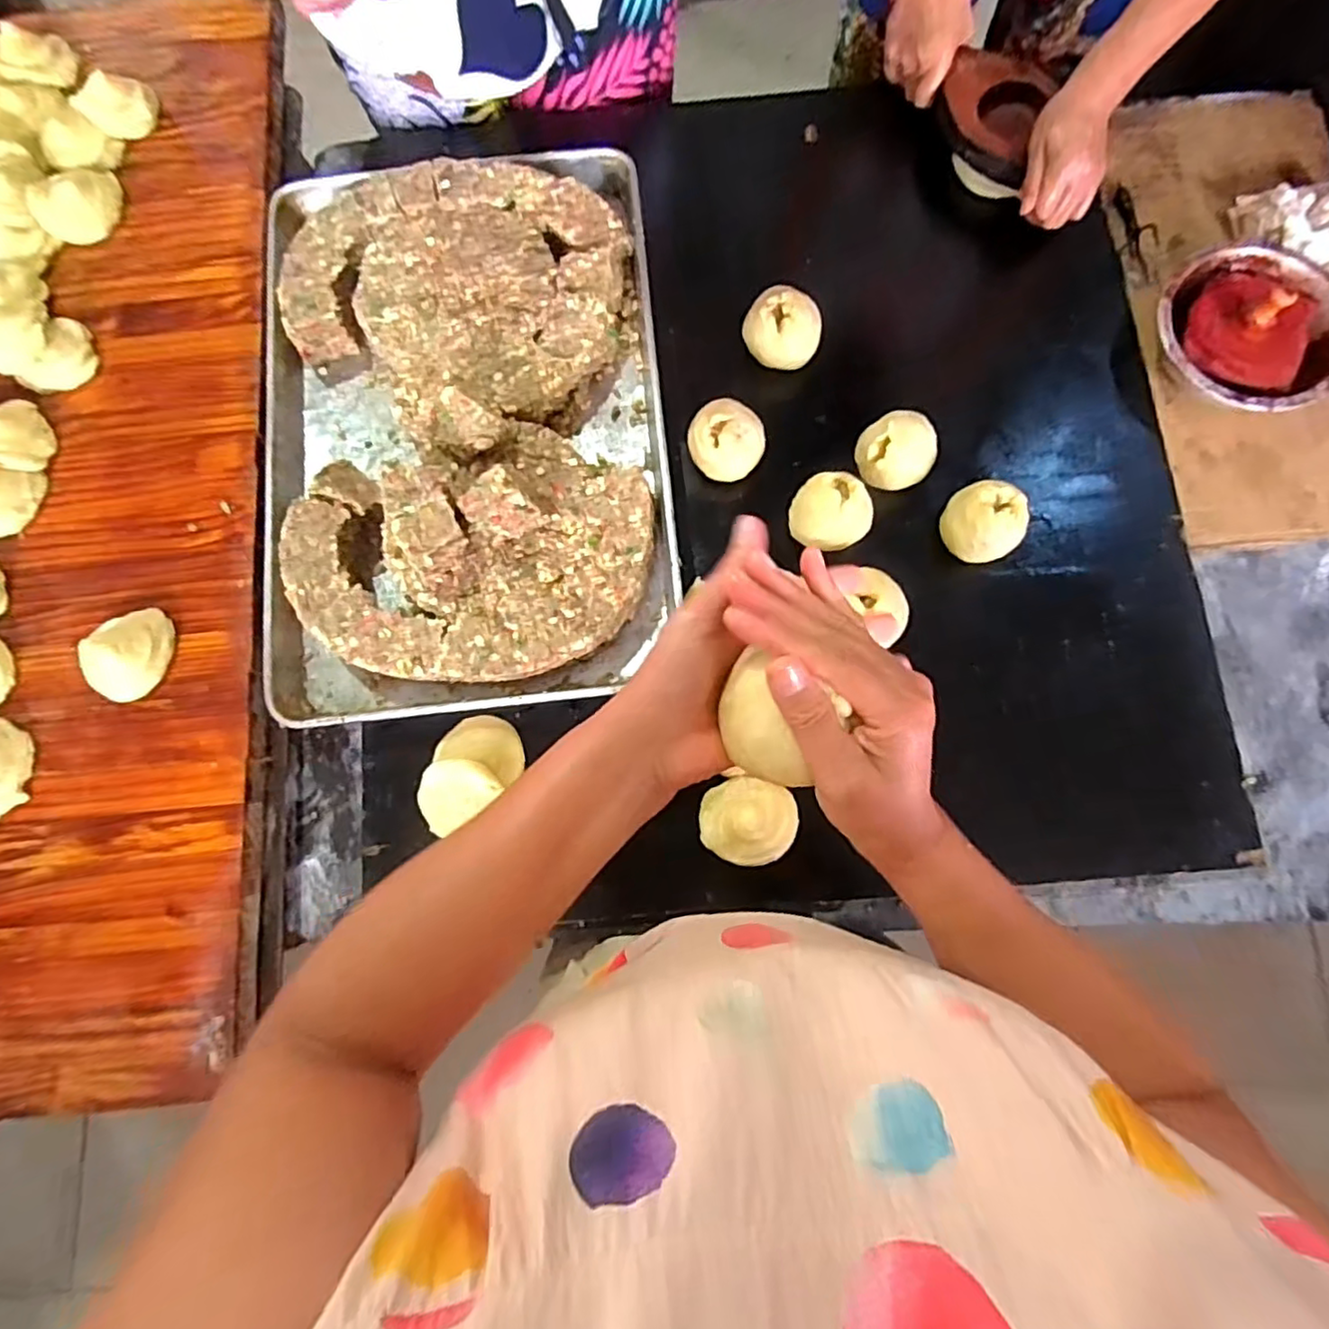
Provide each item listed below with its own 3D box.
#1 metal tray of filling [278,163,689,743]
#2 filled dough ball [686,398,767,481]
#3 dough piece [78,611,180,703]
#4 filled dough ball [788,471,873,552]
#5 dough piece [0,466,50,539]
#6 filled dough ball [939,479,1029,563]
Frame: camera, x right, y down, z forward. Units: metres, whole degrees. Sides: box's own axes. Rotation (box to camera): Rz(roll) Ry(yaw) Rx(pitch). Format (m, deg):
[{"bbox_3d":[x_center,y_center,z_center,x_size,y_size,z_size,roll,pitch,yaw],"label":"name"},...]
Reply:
[{"bbox_3d":[-0.204,-0.253,0.648,0.394,0.119,0.571,-6,80,-1],"label":"metal tray of filling"},{"bbox_3d":[0.063,-0.225,0.651,0.064,0.058,0.068,0,80,0],"label":"filled dough ball"},{"bbox_3d":[-0.517,-0.009,0.620,0.084,0.035,0.077,0,80,0],"label":"dough piece"},{"bbox_3d":[0.163,-0.148,0.637,0.080,0.056,0.069,29,81,5],"label":"filled dough ball"},{"bbox_3d":[-0.676,-0.166,0.655,0.057,0.033,0.075,12,80,2],"label":"dough piece"},{"bbox_3d":[0.311,-0.136,0.631,0.066,0.062,0.077,2,80,0],"label":"filled dough ball"}]

